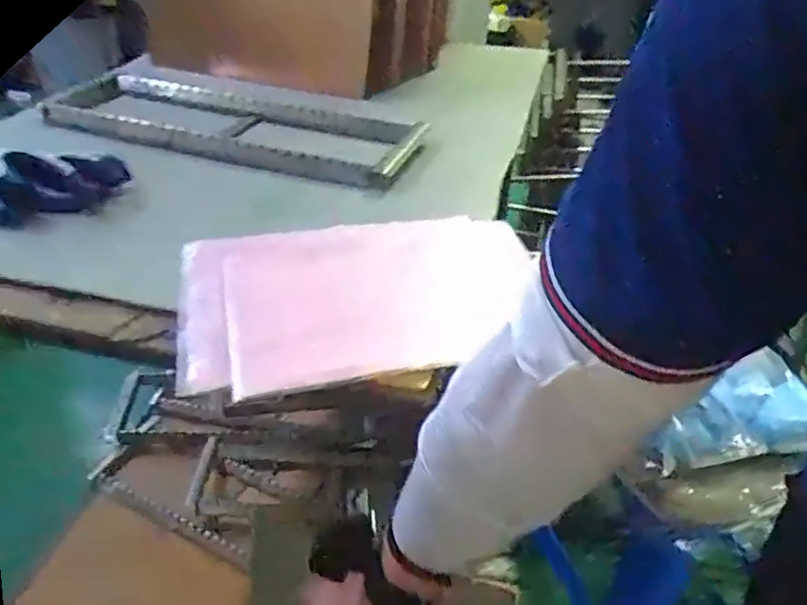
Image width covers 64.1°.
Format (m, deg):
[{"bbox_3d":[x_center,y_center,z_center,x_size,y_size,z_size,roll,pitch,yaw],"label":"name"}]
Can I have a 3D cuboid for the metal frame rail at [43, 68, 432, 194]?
[{"bbox_3d":[-0.260,-0.266,0.937,0.570,0.023,0.226,16,37,19],"label":"metal frame rail"}]

